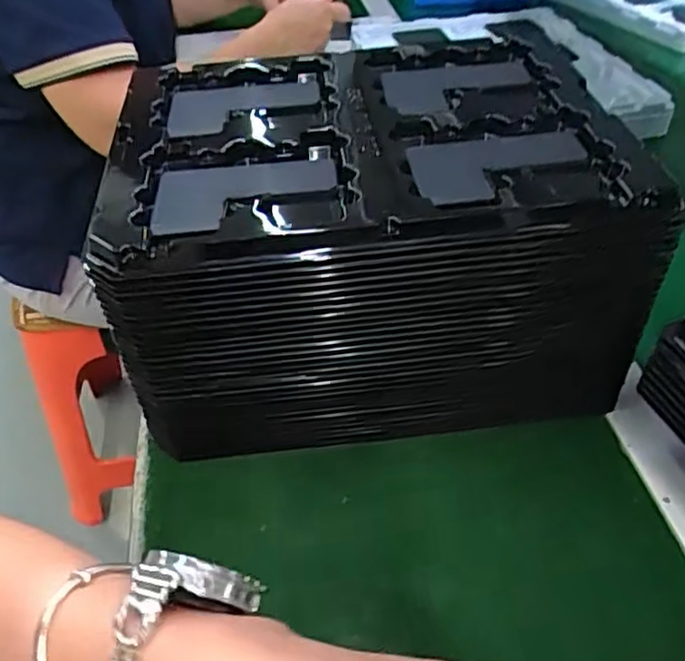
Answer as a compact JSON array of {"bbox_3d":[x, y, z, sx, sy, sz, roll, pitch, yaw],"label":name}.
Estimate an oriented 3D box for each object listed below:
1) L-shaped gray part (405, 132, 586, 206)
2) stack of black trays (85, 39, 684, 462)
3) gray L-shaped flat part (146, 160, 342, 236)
[{"bbox_3d":[0.085,-0.088,0.351,0.099,0.009,0.065,-6,43,-2],"label":"L-shaped gray part"},{"bbox_3d":[0.016,-0.057,0.435,0.279,0.169,0.200,-6,43,-2],"label":"stack of black trays"},{"bbox_3d":[-0.052,-0.074,0.351,0.096,0.008,0.066,-8,43,-4],"label":"gray L-shaped flat part"}]

